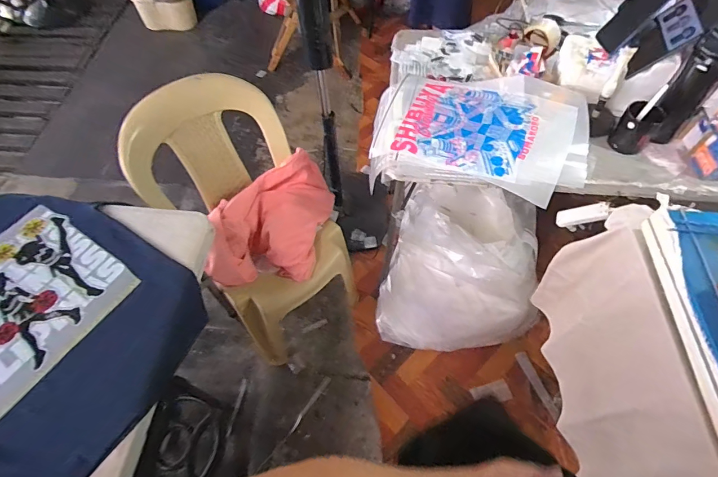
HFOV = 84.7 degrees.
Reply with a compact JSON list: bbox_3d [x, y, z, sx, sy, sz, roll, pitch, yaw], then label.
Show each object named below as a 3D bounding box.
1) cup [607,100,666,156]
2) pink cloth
[{"bbox_3d":[0.671,-0.269,0.957,0.082,0.101,0.090,1,59,-2],"label":"cup"},{"bbox_3d":[-0.258,-0.069,1.195,0.312,0.126,0.458,12,59,5],"label":"pink cloth"}]

